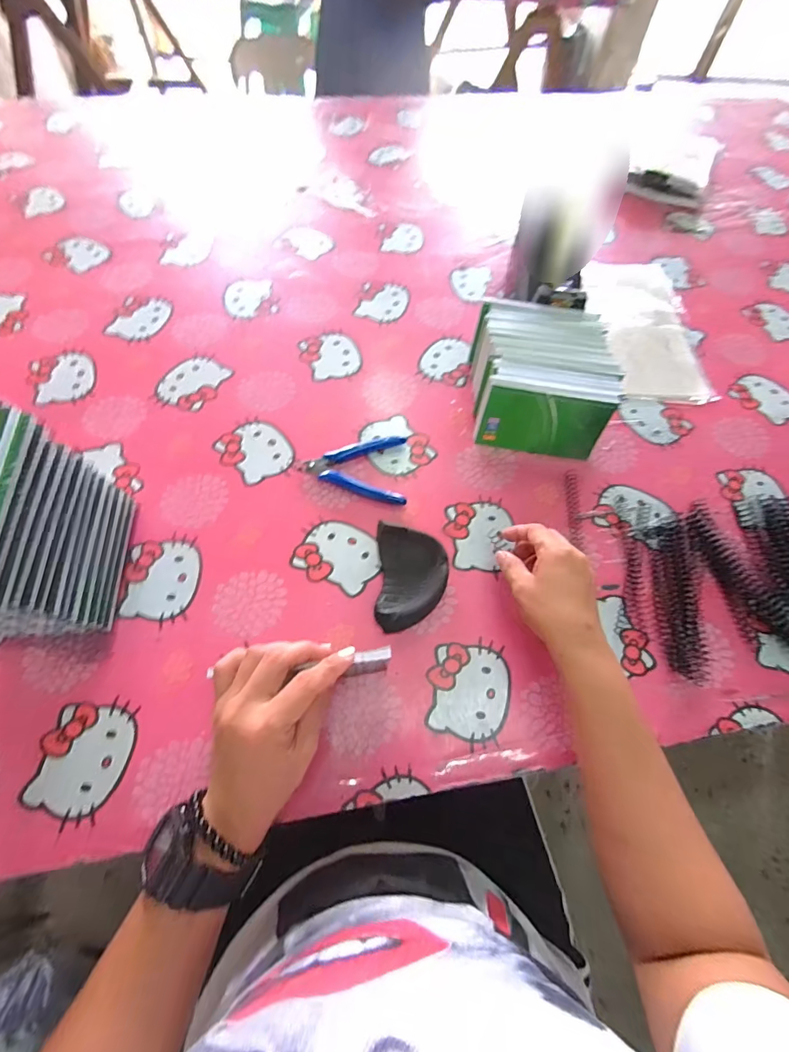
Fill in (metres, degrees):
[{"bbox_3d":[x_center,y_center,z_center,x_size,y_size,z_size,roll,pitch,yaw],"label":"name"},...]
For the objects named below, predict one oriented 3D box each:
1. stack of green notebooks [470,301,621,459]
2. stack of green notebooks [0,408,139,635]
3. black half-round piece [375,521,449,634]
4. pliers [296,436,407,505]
[{"bbox_3d":[0.164,-0.168,0.502,0.143,0.084,0.149,6,64,0],"label":"stack of green notebooks"},{"bbox_3d":[-0.301,0.018,0.344,0.094,0.161,0.151,-2,64,-4],"label":"stack of green notebooks"},{"bbox_3d":[0.017,0.051,0.420,0.065,0.025,0.097,2,64,-2],"label":"black half-round piece"},{"bbox_3d":[-0.037,-0.076,0.488,0.119,0.010,0.086,15,64,4],"label":"pliers"}]

